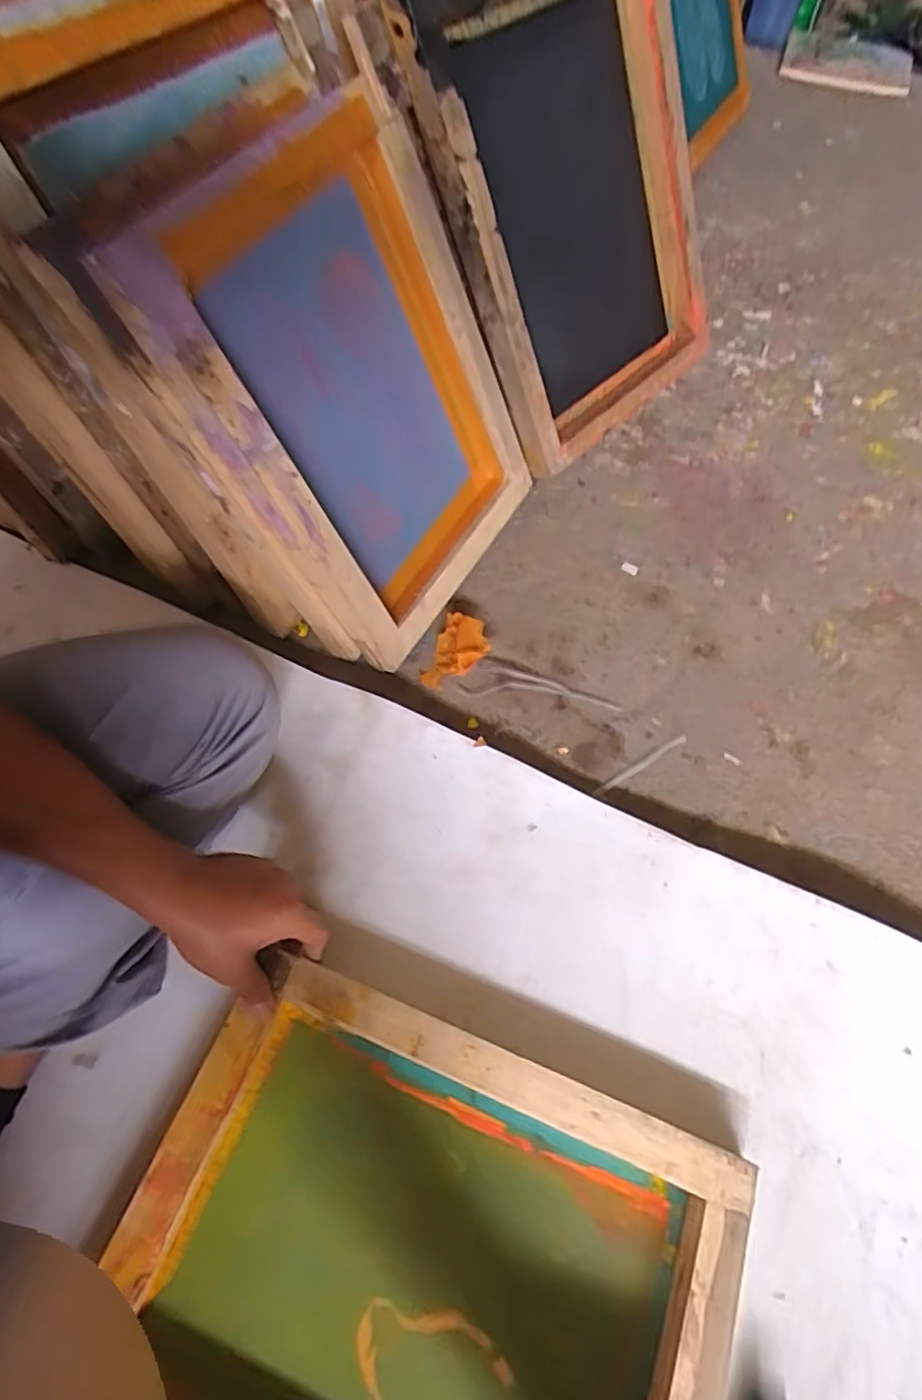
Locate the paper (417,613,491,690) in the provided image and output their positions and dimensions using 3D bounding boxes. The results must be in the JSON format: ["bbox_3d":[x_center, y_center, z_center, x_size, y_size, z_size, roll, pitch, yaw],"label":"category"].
[{"bbox_3d":[-0.005,-0.048,0.717,0.061,0.034,0.085,21,64,9],"label":"paper"}]

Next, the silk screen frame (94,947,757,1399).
[{"bbox_3d":[-0.027,0.396,0.462,0.402,0.058,0.284,19,64,11],"label":"silk screen frame"}]

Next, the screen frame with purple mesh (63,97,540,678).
[{"bbox_3d":[-0.083,-0.281,0.626,0.060,0.431,0.327,13,58,38],"label":"screen frame with purple mesh"}]

